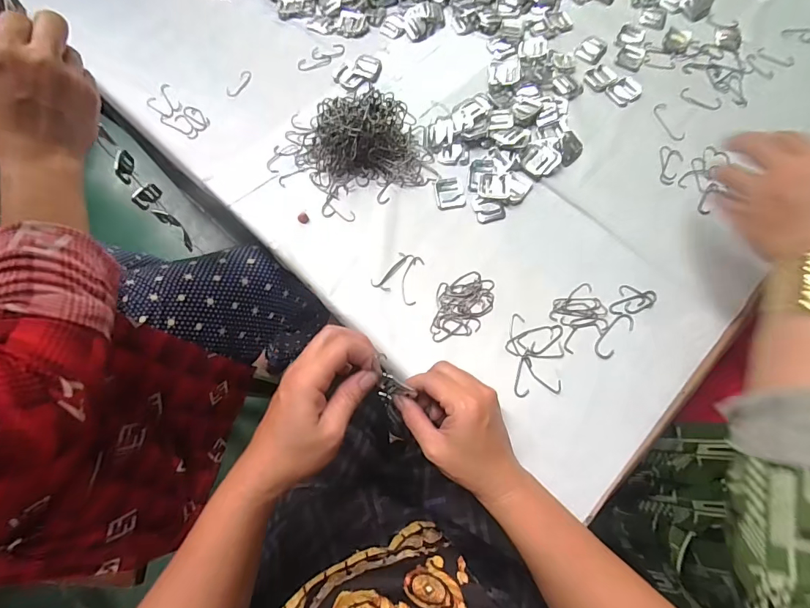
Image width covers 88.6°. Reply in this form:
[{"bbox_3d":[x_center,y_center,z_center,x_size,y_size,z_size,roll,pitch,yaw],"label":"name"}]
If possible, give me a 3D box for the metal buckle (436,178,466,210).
[{"bbox_3d":[0.049,-0.121,0.450,0.030,0.004,0.037,-6,71,-1],"label":"metal buckle"}]

